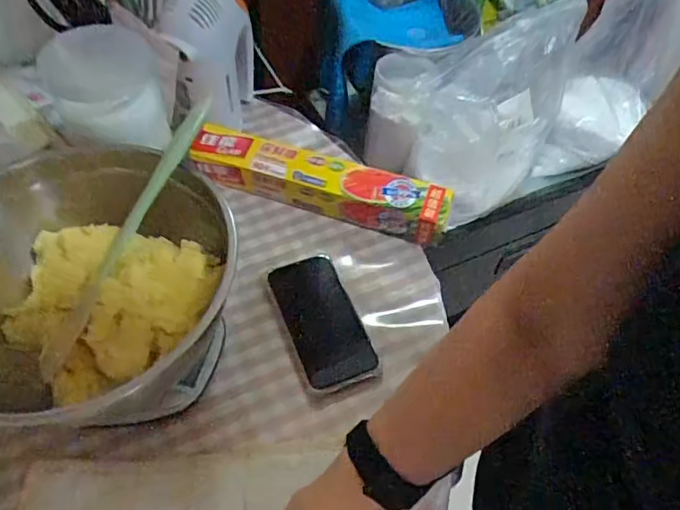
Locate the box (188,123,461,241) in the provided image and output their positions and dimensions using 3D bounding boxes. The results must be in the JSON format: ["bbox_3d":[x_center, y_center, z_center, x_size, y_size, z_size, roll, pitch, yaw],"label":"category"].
[{"bbox_3d":[-0.023,-0.083,0.635,0.301,0.058,0.052,14,53,8],"label":"box"}]

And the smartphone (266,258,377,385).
[{"bbox_3d":[-0.020,0.065,0.564,0.071,0.016,0.146,-18,55,-16],"label":"smartphone"}]

